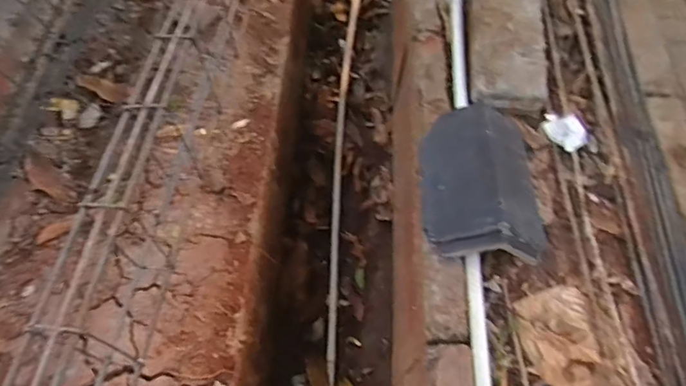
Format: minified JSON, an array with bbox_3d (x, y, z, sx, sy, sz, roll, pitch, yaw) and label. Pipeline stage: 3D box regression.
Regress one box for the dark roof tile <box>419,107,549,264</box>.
[{"bbox_3d":[0.290,-0.033,1.016,0.265,0.130,0.342,-4,61,-4],"label":"dark roof tile"}]

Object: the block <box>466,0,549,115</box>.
[{"bbox_3d":[0.408,-0.402,1.230,0.186,0.085,0.417,5,61,0],"label":"block"}]

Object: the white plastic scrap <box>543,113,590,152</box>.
[{"bbox_3d":[0.544,-0.148,1.207,0.112,0.026,0.098,-5,61,-5],"label":"white plastic scrap"}]

